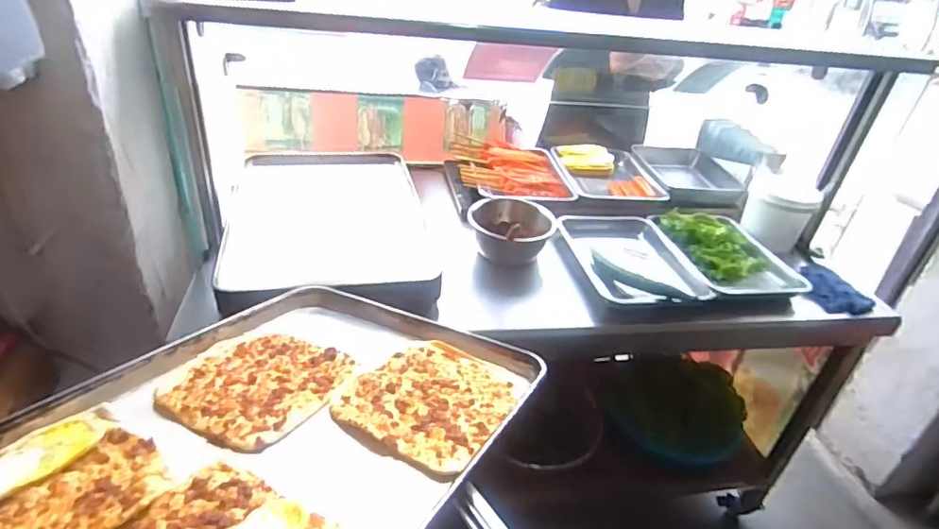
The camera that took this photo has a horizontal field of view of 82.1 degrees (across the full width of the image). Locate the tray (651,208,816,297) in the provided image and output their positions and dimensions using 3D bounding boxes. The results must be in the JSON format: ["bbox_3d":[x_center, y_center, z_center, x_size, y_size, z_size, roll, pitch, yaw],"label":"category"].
[{"bbox_3d":[0.616,-0.021,1.291,0.239,0.070,0.305,-4,46,-19],"label":"tray"}]

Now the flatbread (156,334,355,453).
[{"bbox_3d":[-0.239,0.134,0.614,0.183,0.015,0.182,13,19,24],"label":"flatbread"}]

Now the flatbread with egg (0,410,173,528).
[{"bbox_3d":[-0.363,0.186,0.446,0.181,0.019,0.172,12,19,21],"label":"flatbread with egg"}]

